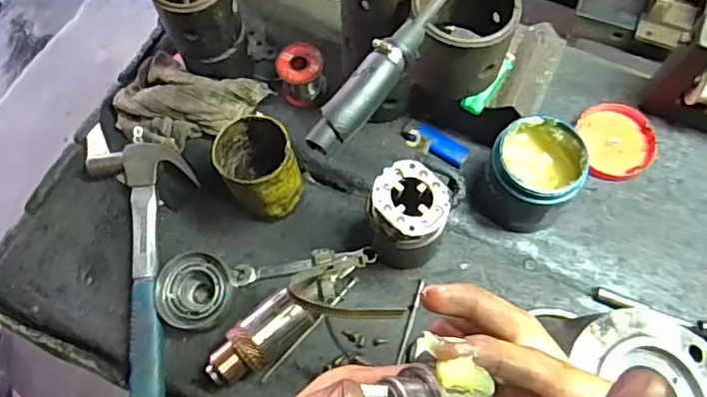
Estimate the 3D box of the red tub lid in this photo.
[{"bbox_3d":[0.306,-0.067,0.676,0.080,0.016,0.095,-4,66,-1],"label":"red tub lid"}]

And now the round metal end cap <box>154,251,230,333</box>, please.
[{"bbox_3d":[-0.165,0.099,0.615,0.074,0.031,0.077,0,66,0],"label":"round metal end cap"}]

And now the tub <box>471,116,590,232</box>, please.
[{"bbox_3d":[0.182,-0.021,0.610,0.086,0.103,0.084,0,66,0],"label":"tub"}]

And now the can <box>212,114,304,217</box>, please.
[{"bbox_3d":[-0.098,-0.029,0.617,0.078,0.109,0.079,-27,69,-11],"label":"can"}]

